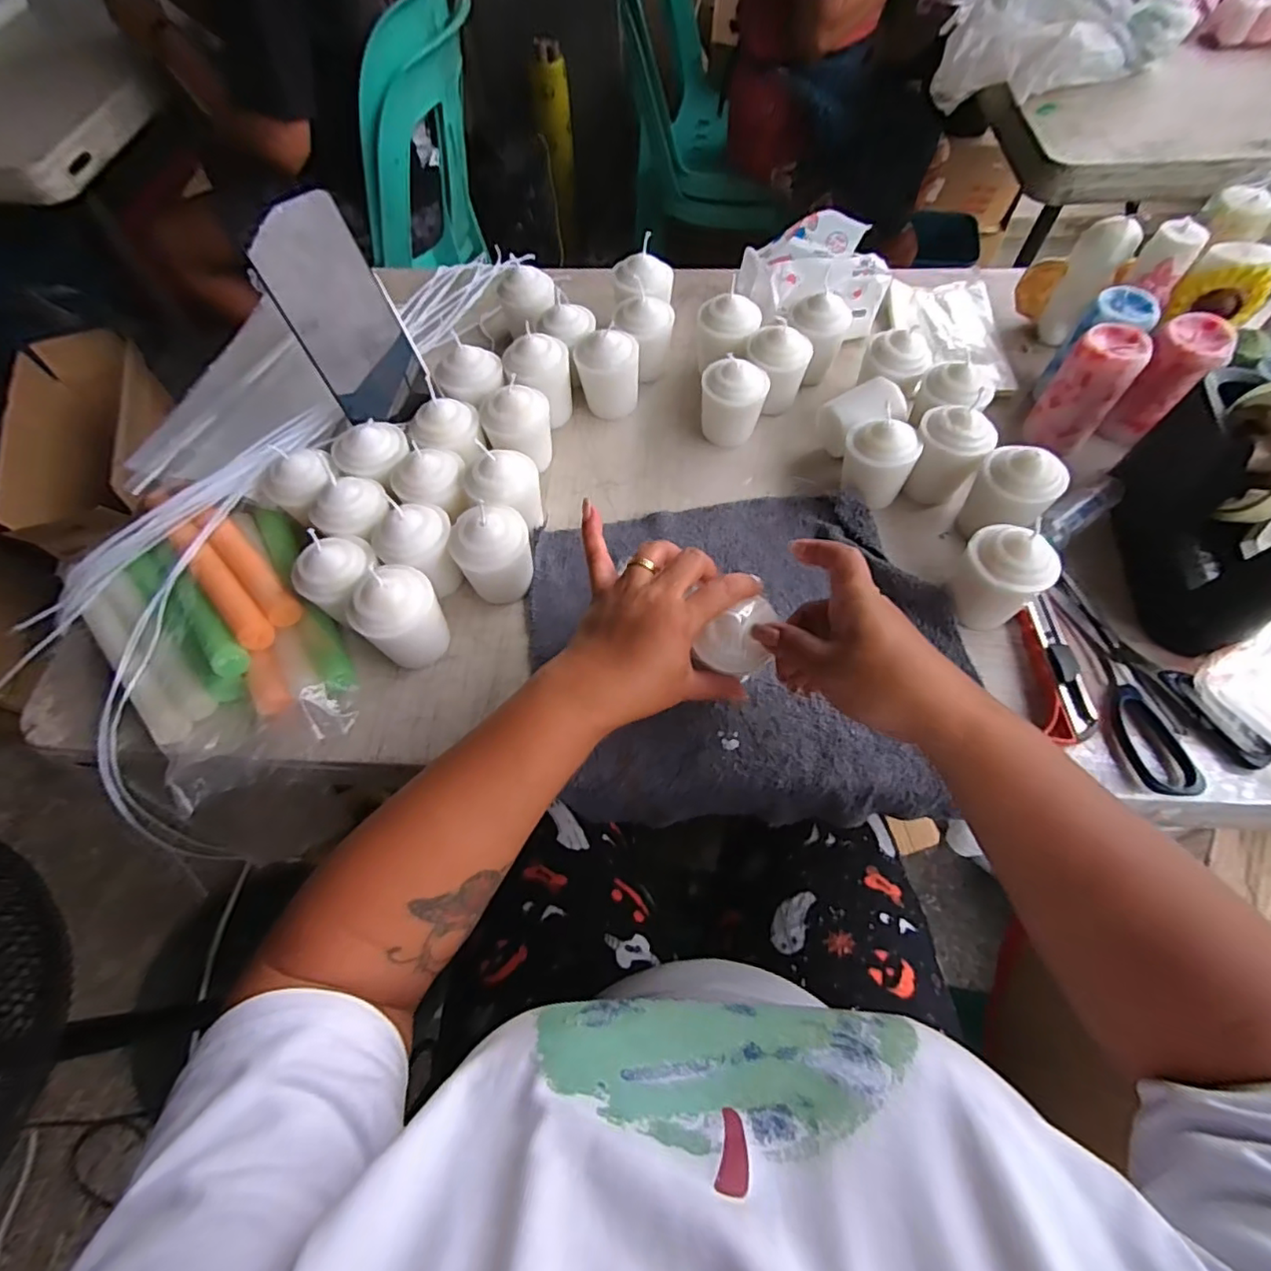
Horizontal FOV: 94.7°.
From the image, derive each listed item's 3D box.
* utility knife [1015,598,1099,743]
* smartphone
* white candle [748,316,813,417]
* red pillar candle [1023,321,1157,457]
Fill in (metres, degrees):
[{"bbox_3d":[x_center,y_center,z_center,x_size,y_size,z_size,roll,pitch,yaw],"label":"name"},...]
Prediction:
[{"bbox_3d":[0.296,0.021,0.412,0.030,0.017,0.116,7,63,6],"label":"utility knife"},{"bbox_3d":[-0.228,-0.247,0.463,0.075,0.158,0.013,-34,46,-15],"label":"smartphone"},{"bbox_3d":[0.129,-0.248,0.542,0.059,0.069,0.053,-32,66,-14],"label":"white candle"},{"bbox_3d":[0.378,-0.206,0.495,0.050,0.087,0.054,35,69,18],"label":"red pillar candle"}]

